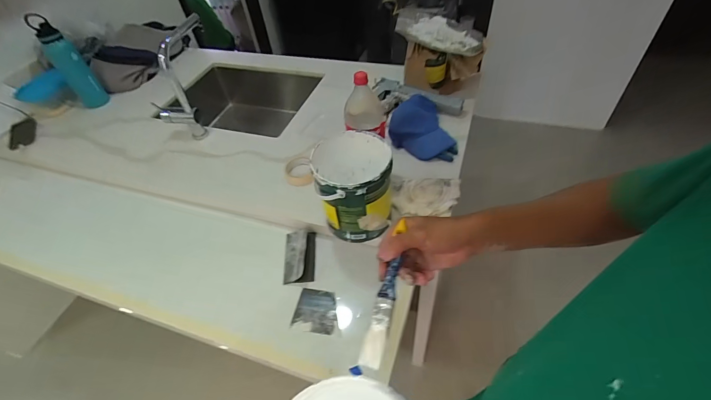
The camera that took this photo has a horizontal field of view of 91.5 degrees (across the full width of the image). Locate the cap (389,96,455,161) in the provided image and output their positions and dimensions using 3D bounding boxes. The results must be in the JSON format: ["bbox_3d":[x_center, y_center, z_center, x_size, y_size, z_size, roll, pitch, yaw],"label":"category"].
[{"bbox_3d":[0.190,-0.223,1.048,0.183,0.079,0.219,-15,49,-7],"label":"cap"}]

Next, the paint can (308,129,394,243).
[{"bbox_3d":[-0.002,-0.030,0.807,0.172,0.202,0.193,-9,49,-1],"label":"paint can"}]

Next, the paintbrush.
[{"bbox_3d":[0.039,0.103,0.415,0.024,0.016,0.181,10,62,15],"label":"paintbrush"}]

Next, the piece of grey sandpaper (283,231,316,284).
[{"bbox_3d":[-0.139,0.136,0.854,0.073,0.022,0.142,-5,49,2],"label":"piece of grey sandpaper"}]

